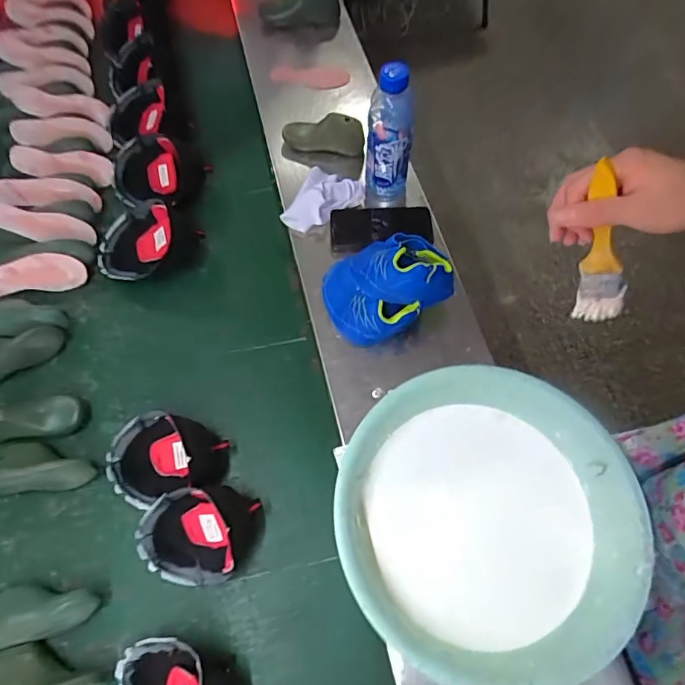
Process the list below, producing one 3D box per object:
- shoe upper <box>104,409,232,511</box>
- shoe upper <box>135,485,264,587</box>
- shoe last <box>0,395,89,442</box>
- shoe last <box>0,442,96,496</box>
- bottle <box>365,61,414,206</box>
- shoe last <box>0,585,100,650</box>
[{"bbox_3d":[-0.229,0.152,0.618,0.159,0.065,0.112,-12,64,-6],"label":"shoe upper"},{"bbox_3d":[-0.174,0.234,0.575,0.150,0.065,0.104,-6,64,-4],"label":"shoe upper"},{"bbox_3d":[-0.431,0.095,0.648,0.144,0.057,0.061,-4,64,-3],"label":"shoe last"},{"bbox_3d":[-0.402,0.160,0.625,0.144,0.051,0.069,-5,64,-3],"label":"shoe last"},{"bbox_3d":[0.075,-0.304,0.754,0.077,0.243,0.069,6,64,2],"label":"bottle"},{"bbox_3d":[-0.351,0.313,0.555,0.133,0.045,0.061,-8,64,-5],"label":"shoe last"}]

